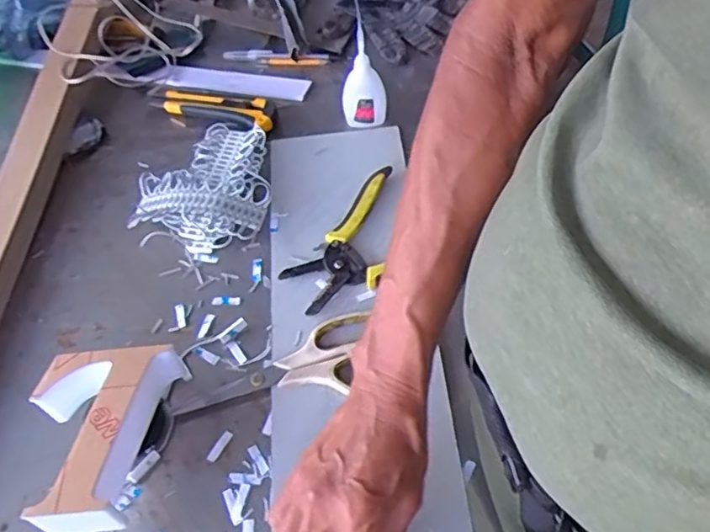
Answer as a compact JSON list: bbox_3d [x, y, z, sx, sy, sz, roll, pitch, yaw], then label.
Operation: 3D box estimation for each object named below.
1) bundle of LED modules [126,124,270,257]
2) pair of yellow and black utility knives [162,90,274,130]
[{"bbox_3d":[-0.153,-0.084,0.620,0.128,0.032,0.152,-8,55,-1],"label":"bundle of LED modules"},{"bbox_3d":[-0.150,-0.177,0.694,0.133,0.013,0.047,19,59,17],"label":"pair of yellow and black utility knives"}]

